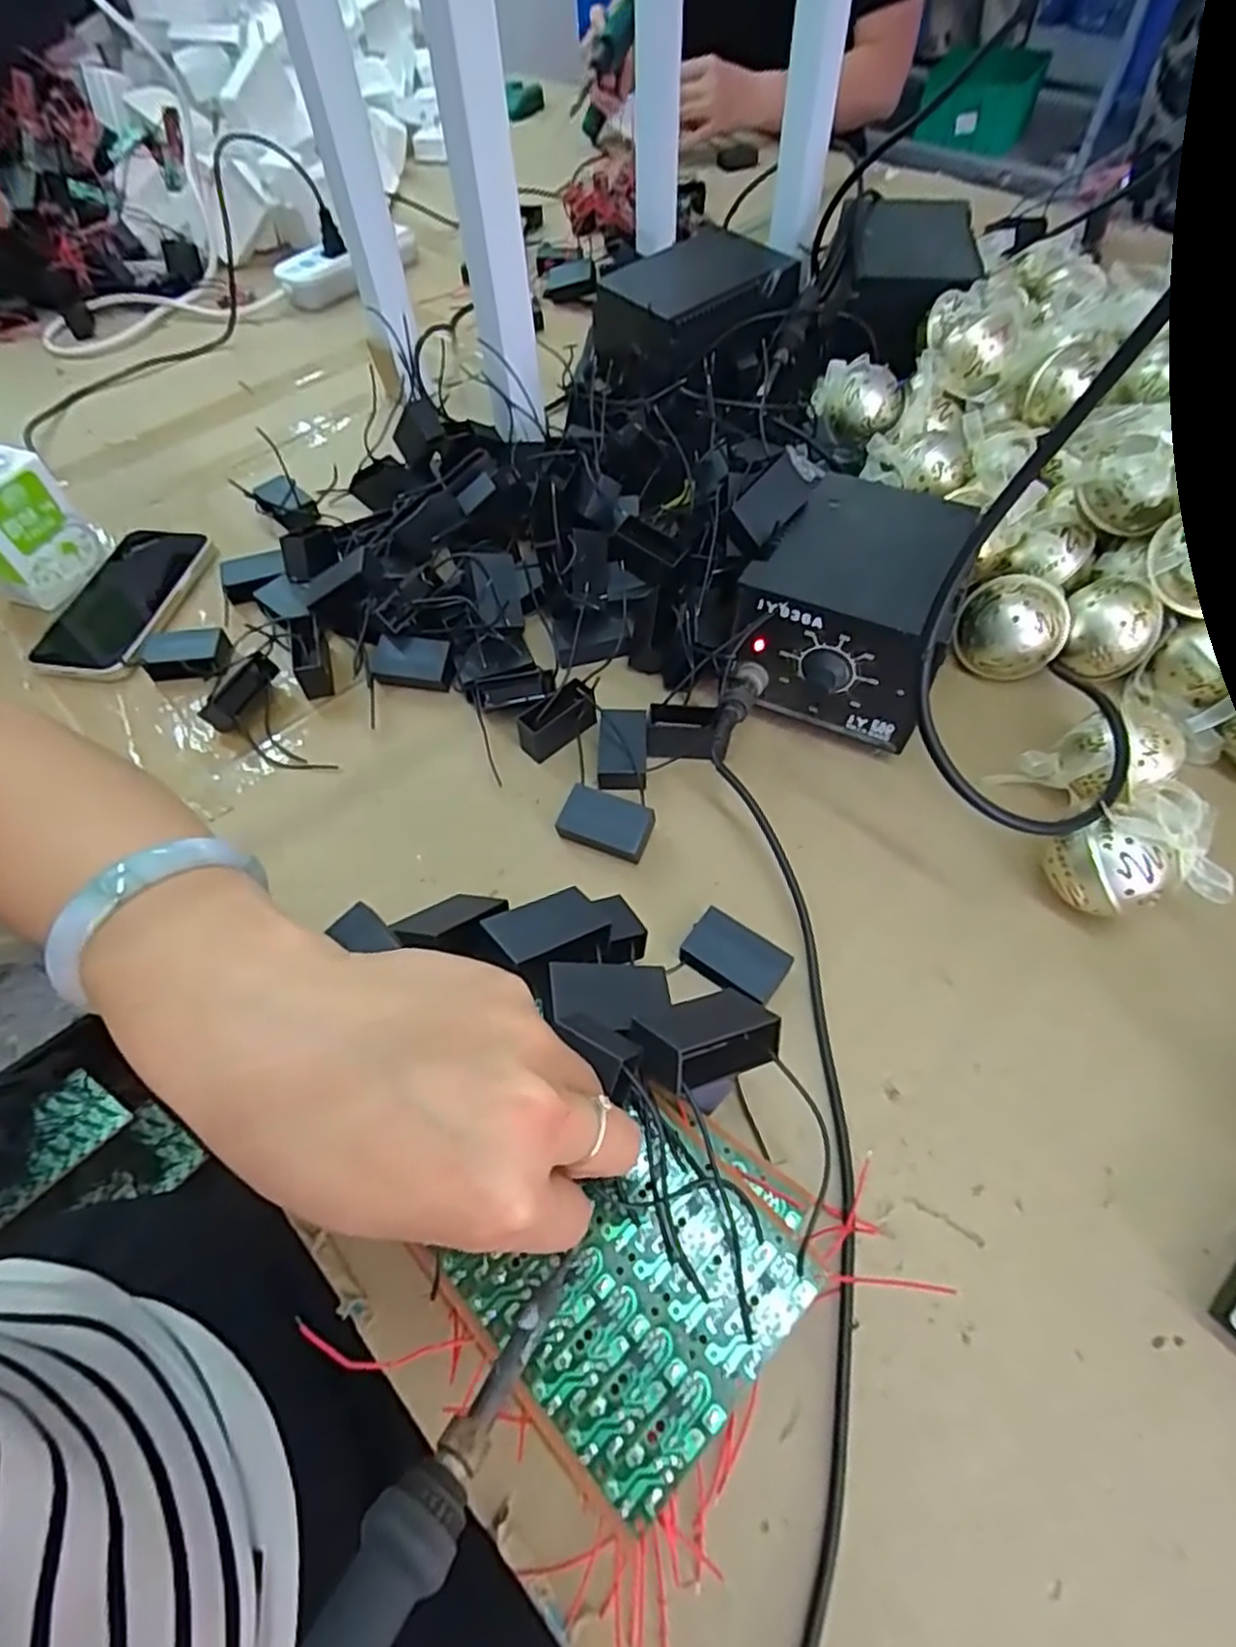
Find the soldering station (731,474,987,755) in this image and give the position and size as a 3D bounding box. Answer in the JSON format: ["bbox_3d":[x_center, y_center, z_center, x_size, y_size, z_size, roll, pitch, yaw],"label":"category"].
[{"bbox_3d":[0.143,-0.127,0.426,0.110,0.102,0.138,27,62,18],"label":"soldering station"}]

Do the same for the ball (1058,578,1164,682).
[{"bbox_3d":[0.294,-0.118,0.434,0.052,0.043,0.042,33,64,21],"label":"ball"}]

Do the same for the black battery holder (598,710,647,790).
[{"bbox_3d":[0.003,-0.043,0.427,0.028,0.019,0.050,1,57,3],"label":"black battery holder"}]

